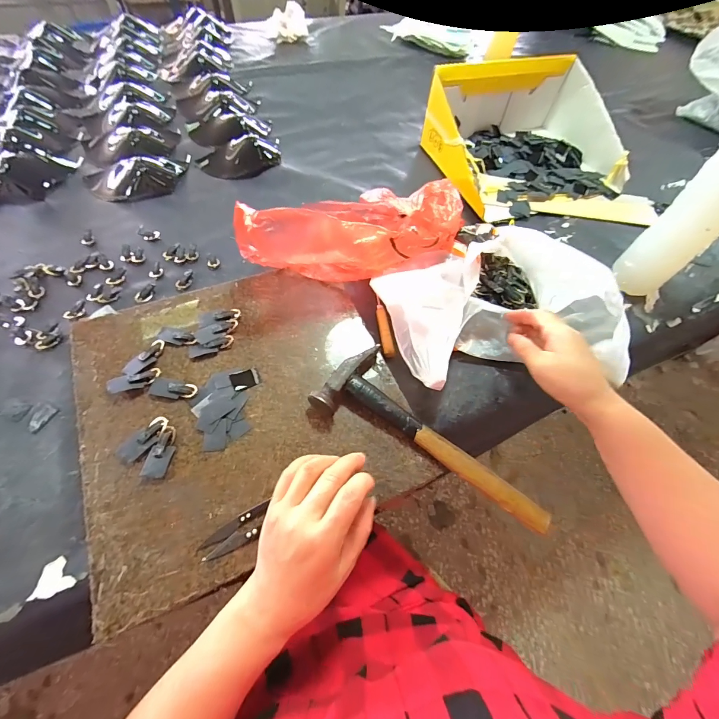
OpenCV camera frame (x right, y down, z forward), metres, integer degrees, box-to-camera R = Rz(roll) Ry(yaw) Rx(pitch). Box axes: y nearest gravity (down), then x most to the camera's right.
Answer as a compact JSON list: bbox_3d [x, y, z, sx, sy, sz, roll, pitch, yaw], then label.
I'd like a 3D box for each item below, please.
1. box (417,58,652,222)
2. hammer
[{"bbox_3d":[0.293,-0.359,0.548,0.308,0.109,0.297,-12,62,-11],"label":"box"},{"bbox_3d":[0.076,0.067,0.316,0.232,0.025,0.083,28,62,12],"label":"hammer"}]

